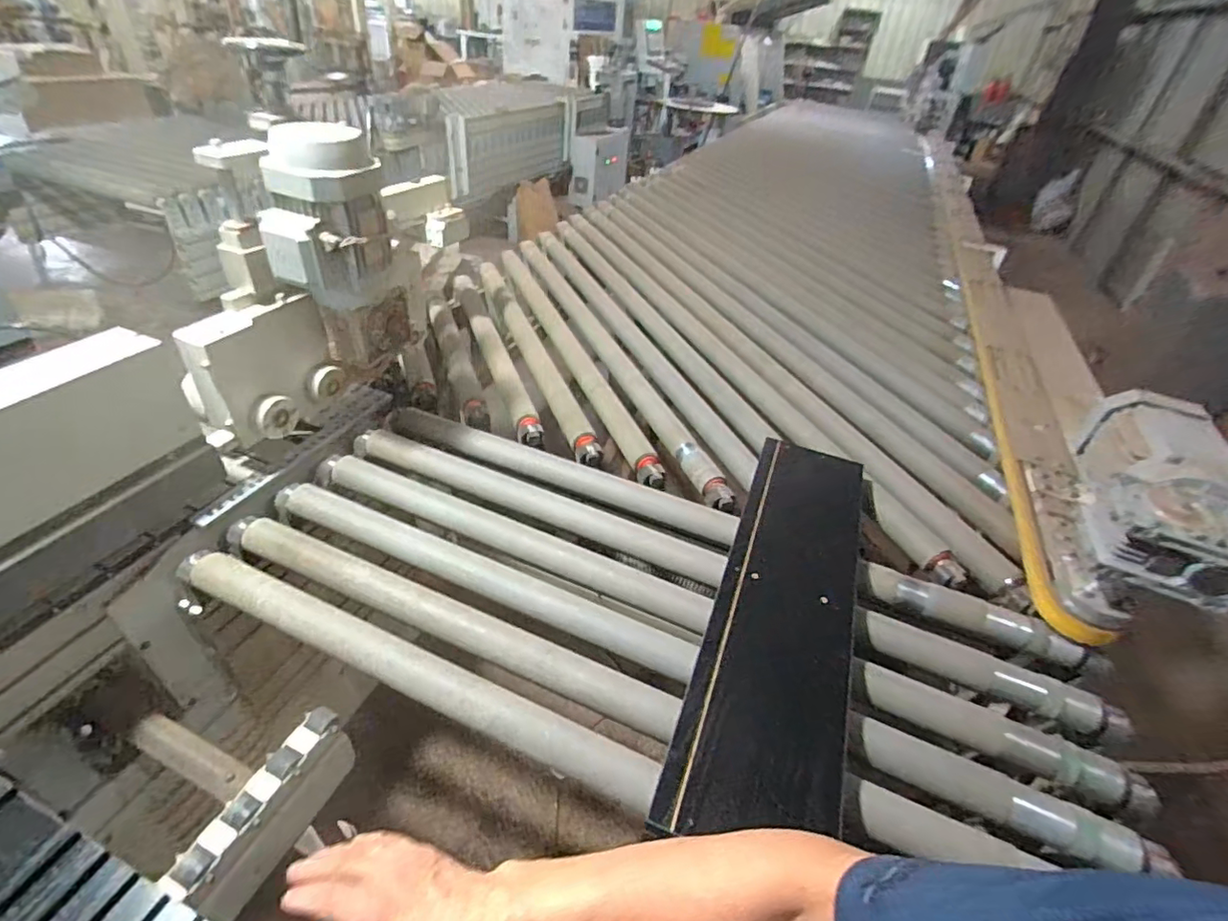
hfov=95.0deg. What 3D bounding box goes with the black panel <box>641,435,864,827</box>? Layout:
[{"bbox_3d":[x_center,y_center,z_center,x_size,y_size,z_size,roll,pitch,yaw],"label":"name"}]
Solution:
[{"bbox_3d":[0.240,0.175,0.757,0.173,0.035,0.647,18,40,13],"label":"black panel"}]

